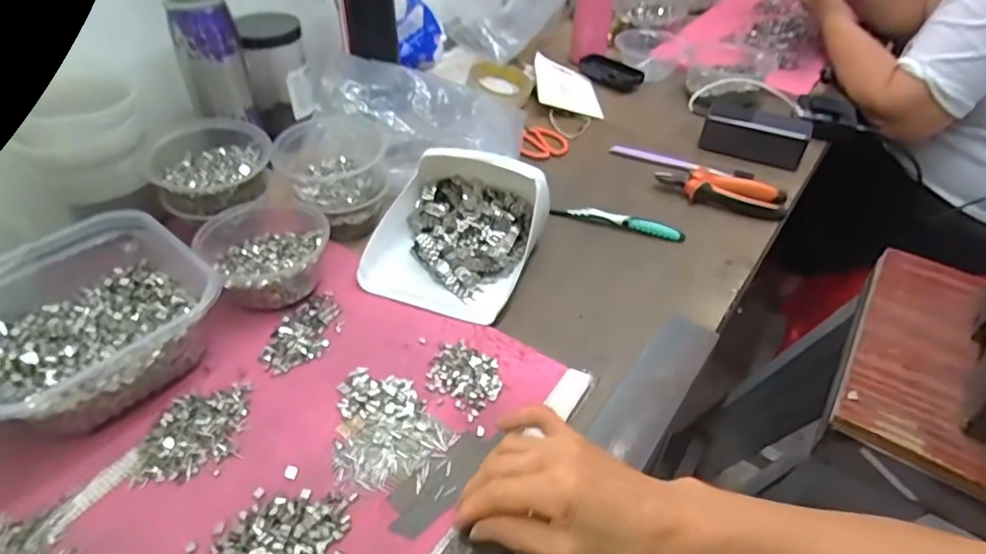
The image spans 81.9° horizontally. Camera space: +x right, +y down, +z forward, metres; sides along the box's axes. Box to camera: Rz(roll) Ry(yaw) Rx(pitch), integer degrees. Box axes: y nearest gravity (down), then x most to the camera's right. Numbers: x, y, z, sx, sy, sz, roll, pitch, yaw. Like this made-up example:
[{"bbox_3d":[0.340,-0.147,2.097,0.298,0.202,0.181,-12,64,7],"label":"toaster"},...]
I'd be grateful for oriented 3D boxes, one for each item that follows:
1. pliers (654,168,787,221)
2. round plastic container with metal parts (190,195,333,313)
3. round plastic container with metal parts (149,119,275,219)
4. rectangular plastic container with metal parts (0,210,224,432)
[{"bbox_3d":[0.278,-0.109,0.692,0.149,0.019,0.065,15,44,11],"label":"pliers"},{"bbox_3d":[-0.213,-0.022,0.540,0.113,0.046,0.124,-19,48,-23],"label":"round plastic container with metal parts"},{"bbox_3d":[-0.285,-0.116,0.579,0.113,0.045,0.123,-17,48,-22],"label":"round plastic container with metal parts"},{"bbox_3d":[-0.339,0.028,0.459,0.202,0.070,0.172,29,49,24],"label":"rectangular plastic container with metal parts"}]

